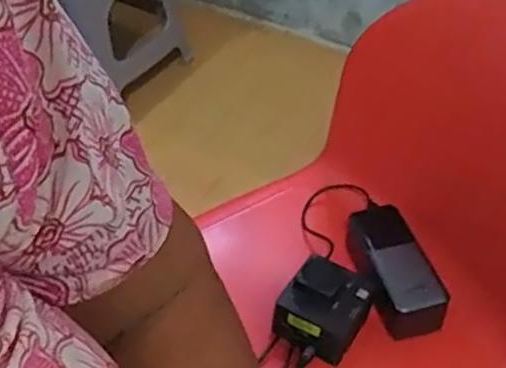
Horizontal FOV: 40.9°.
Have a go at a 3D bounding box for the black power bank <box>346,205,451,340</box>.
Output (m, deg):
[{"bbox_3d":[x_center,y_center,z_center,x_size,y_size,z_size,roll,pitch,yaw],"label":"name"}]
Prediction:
[{"bbox_3d":[0.136,0.080,0.670,0.063,0.039,0.146,-12,48,-12],"label":"black power bank"}]

